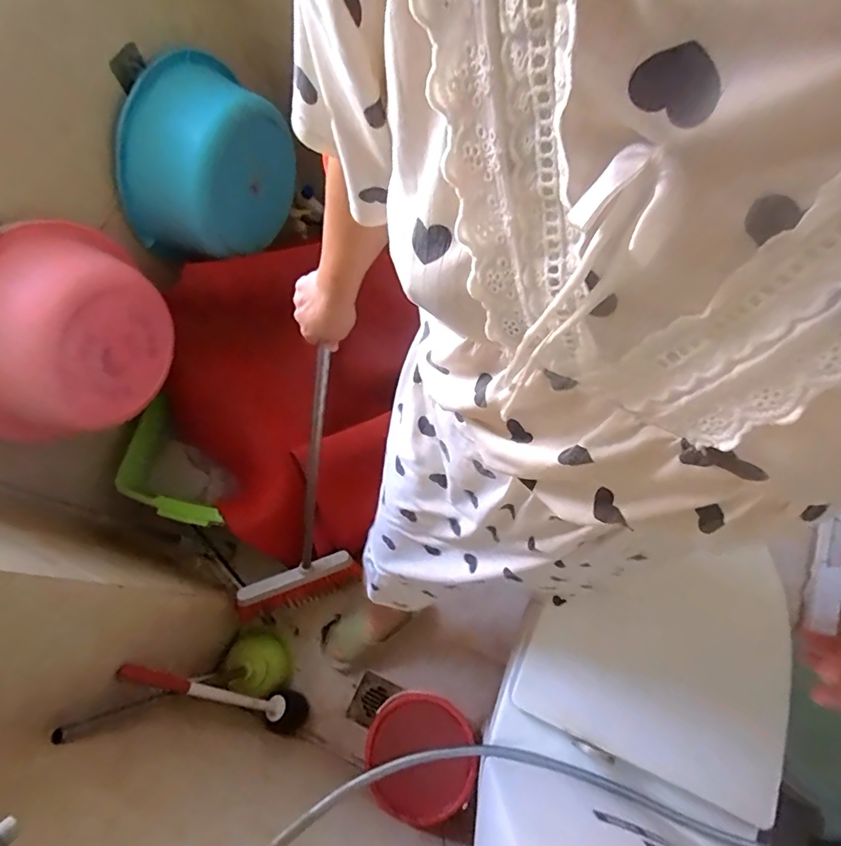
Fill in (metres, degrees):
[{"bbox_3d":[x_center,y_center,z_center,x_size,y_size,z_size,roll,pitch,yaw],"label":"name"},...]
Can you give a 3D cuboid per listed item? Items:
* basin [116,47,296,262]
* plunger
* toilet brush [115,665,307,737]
[{"bbox_3d":[-0.441,-0.520,1.049,0.166,0.335,0.399,15,71,7],"label":"basin"},{"bbox_3d":[-0.415,0.495,0.961,0.200,0.539,0.145,-11,70,-3],"label":"plunger"},{"bbox_3d":[-0.408,0.546,1.000,0.098,0.481,0.082,13,66,43],"label":"toilet brush"}]

